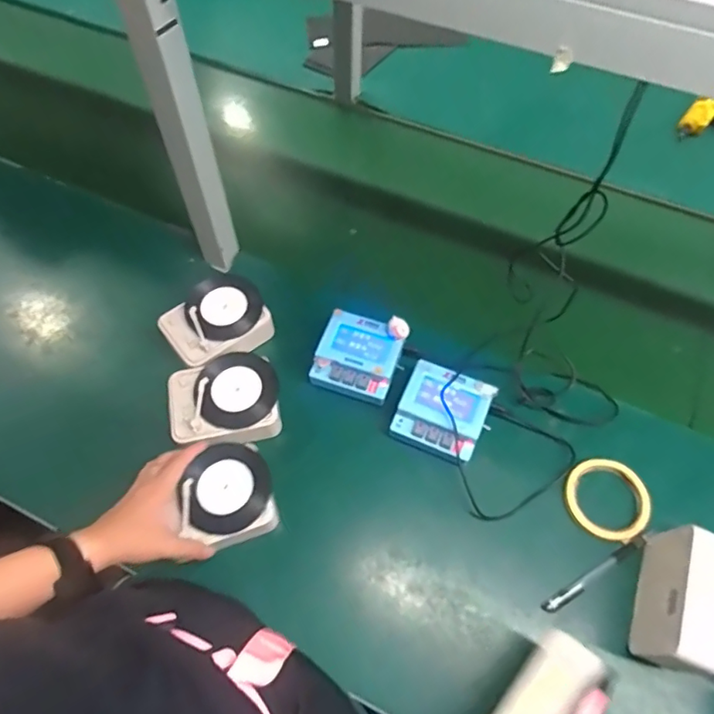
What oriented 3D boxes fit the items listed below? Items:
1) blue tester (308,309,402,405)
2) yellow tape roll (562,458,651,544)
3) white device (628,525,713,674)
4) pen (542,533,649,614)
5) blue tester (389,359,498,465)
[{"bbox_3d":[0.002,-0.002,0.685,0.100,0.035,0.099,18,61,10],"label":"blue tester"},{"bbox_3d":[0.296,0.168,0.623,0.095,0.010,0.095,0,60,0],"label":"yellow tape roll"},{"bbox_3d":[0.325,0.243,0.528,0.055,0.090,0.124,17,61,9],"label":"white device"},{"bbox_3d":[0.265,0.238,0.580,0.145,0.010,0.014,-26,63,-15],"label":"pen"},{"bbox_3d":[0.105,0.066,0.647,0.100,0.032,0.097,22,62,12],"label":"blue tester"}]

